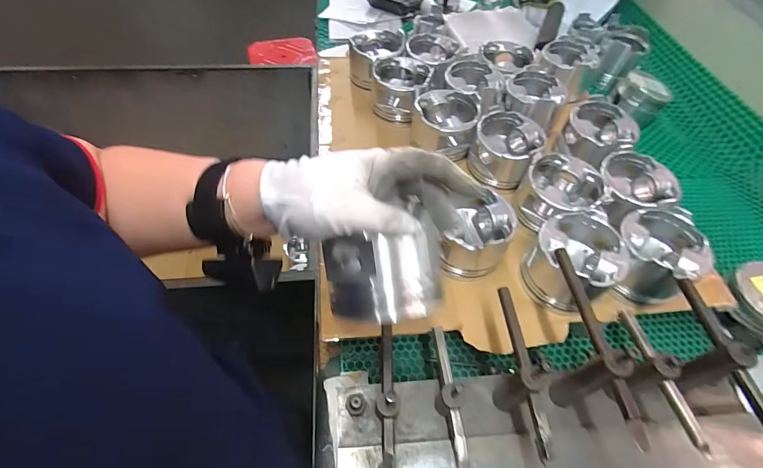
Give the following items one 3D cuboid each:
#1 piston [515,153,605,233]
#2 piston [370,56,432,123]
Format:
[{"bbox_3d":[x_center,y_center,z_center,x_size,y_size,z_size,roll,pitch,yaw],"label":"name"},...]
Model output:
[{"bbox_3d":[0.240,-0.052,0.504,0.092,0.067,0.098,1,55,-2],"label":"piston"},{"bbox_3d":[0.032,-0.247,0.629,0.089,0.075,0.084,1,55,-2],"label":"piston"}]

